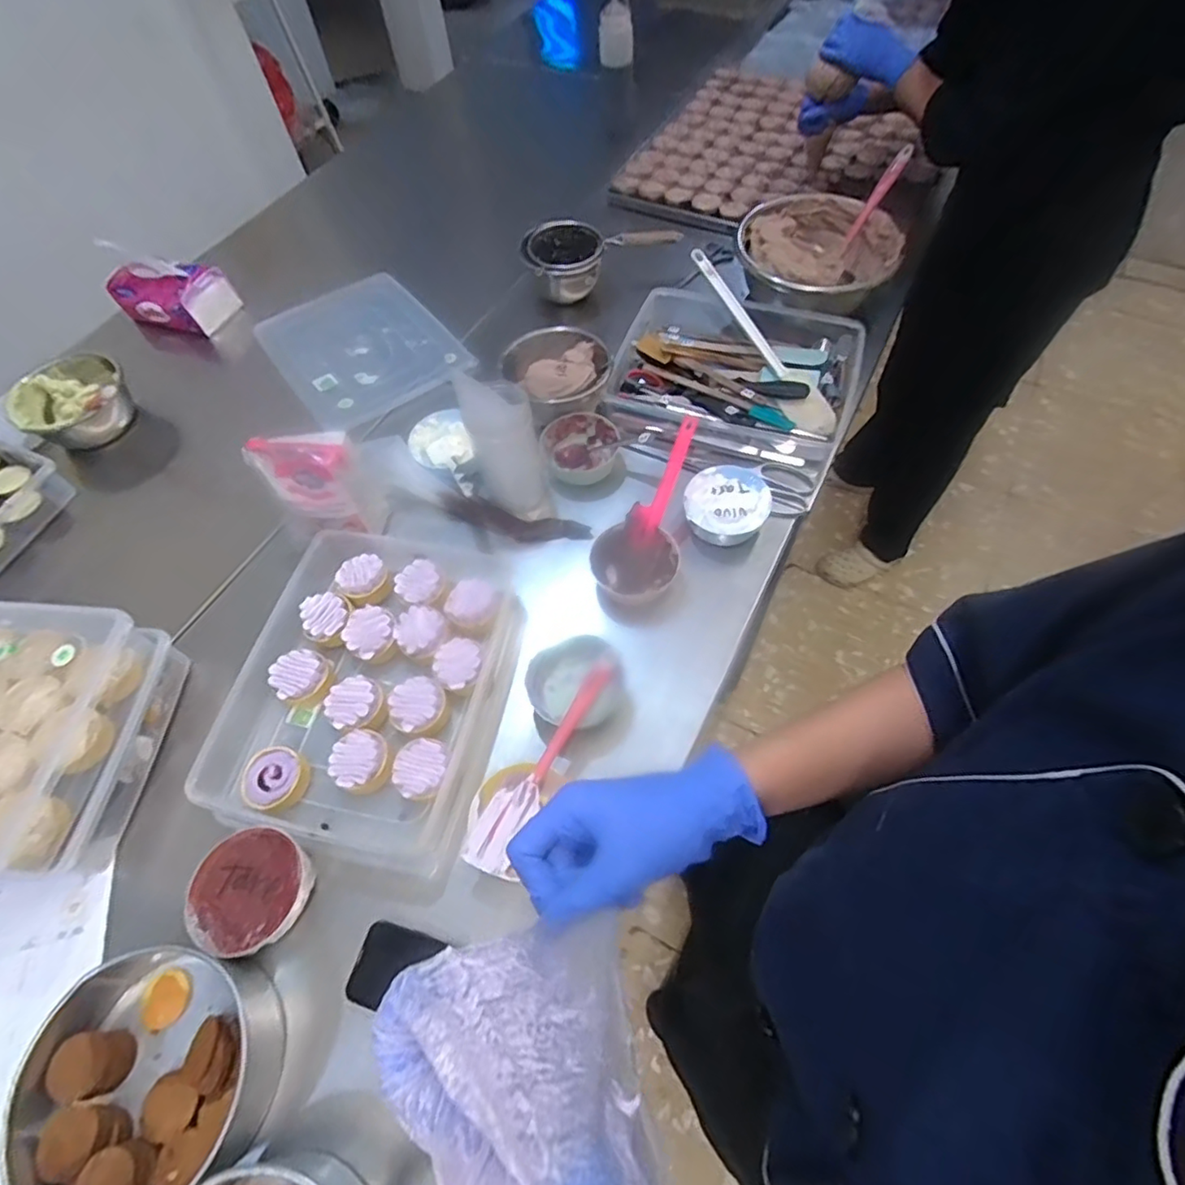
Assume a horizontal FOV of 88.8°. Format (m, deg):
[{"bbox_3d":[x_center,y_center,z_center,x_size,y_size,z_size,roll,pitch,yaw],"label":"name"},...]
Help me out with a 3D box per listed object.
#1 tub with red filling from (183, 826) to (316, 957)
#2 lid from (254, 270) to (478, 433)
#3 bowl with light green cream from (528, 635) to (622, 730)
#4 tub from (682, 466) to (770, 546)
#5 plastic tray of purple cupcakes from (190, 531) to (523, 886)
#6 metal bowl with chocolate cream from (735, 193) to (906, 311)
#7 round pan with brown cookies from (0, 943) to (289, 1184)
[{"bbox_3d":[-0.354,0.309,0.631,0.115,0.052,0.113,-2,60,3],"label":"tub with red filling"},{"bbox_3d":[-0.413,-0.443,1.079,0.274,0.030,0.365,-35,64,-16],"label":"lid"},{"bbox_3d":[-0.020,0.111,0.747,0.117,0.054,0.114,-2,60,3],"label":"bowl with light green cream"},{"bbox_3d":[0.186,-0.123,0.834,0.114,0.049,0.111,-2,60,3],"label":"tub"},{"bbox_3d":[-0.262,0.107,0.743,0.315,0.069,0.382,12,61,10],"label":"plastic tray of purple cupcakes"},{"bbox_3d":[0.377,-0.566,1.026,0.246,0.087,0.278,3,60,5],"label":"metal bowl with chocolate cream"},{"bbox_3d":[-0.405,0.442,0.558,0.202,0.073,0.200,-2,60,3],"label":"round pan with brown cookies"}]

